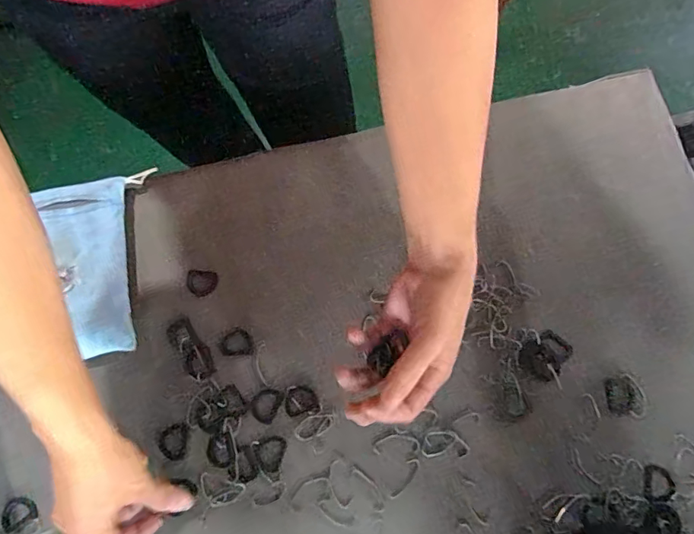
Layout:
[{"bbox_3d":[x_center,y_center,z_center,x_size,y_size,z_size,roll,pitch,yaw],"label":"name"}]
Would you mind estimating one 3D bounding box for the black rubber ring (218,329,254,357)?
[{"bbox_3d":[-0.101,0.070,0.438,0.029,0.004,0.025,-12,76,-1],"label":"black rubber ring"}]

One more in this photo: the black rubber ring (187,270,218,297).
[{"bbox_3d":[-0.136,0.016,0.449,0.027,0.004,0.025,0,76,2],"label":"black rubber ring"}]

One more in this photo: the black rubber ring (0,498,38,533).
[{"bbox_3d":[-0.276,0.207,0.405,0.031,0.004,0.025,-29,77,-5],"label":"black rubber ring"}]

